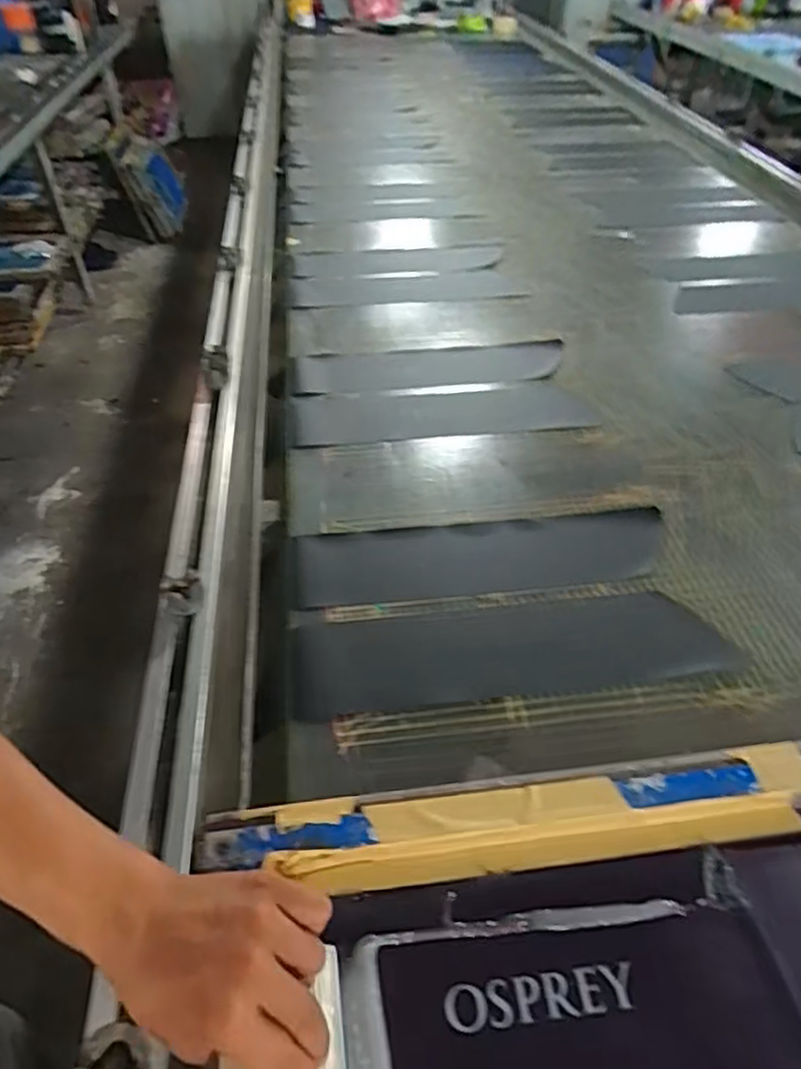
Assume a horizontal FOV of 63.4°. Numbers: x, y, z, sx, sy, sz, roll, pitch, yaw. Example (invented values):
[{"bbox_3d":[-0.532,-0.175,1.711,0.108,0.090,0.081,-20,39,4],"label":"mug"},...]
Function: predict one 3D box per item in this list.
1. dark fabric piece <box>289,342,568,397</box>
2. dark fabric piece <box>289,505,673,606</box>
[{"bbox_3d":[0.045,-0.257,1.007,0.414,0.020,0.118,-7,42,-5],"label":"dark fabric piece"},{"bbox_3d":[0.095,0.022,0.721,0.415,0.011,0.103,-4,45,-6],"label":"dark fabric piece"}]

